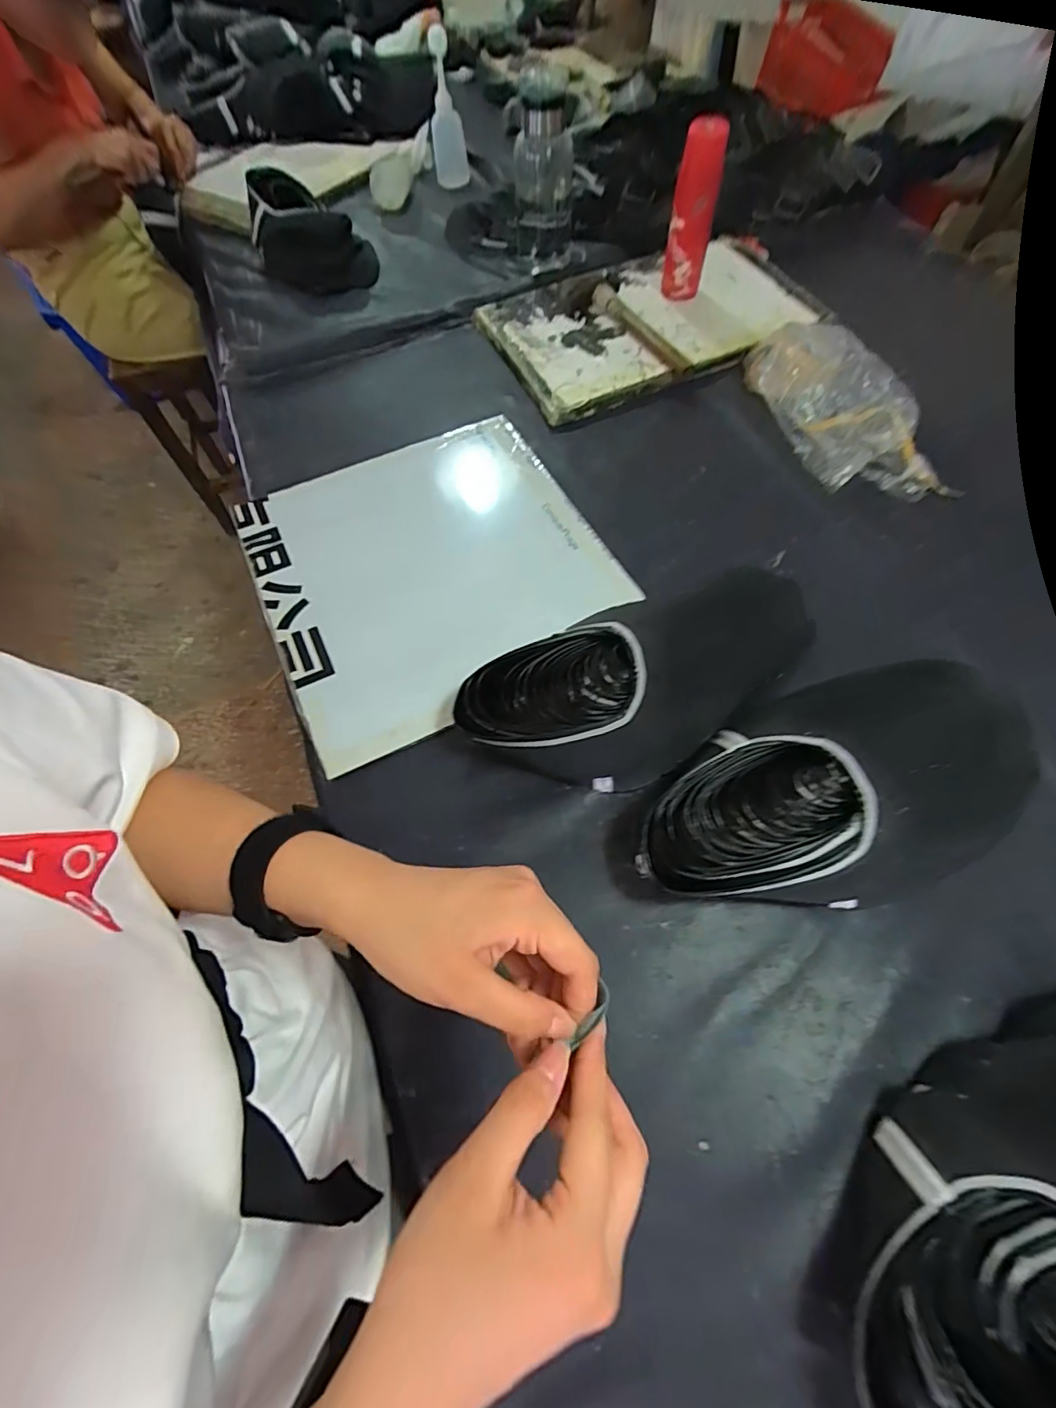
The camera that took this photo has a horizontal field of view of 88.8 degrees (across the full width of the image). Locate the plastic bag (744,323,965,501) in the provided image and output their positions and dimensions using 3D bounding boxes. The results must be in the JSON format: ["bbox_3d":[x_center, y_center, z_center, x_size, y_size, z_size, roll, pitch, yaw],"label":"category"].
[{"bbox_3d":[0.384,-0.377,0.672,0.155,0.072,0.290,-19,63,-7],"label":"plastic bag"}]

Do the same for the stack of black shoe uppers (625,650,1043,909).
[{"bbox_3d":[0.222,0.075,0.423,0.271,0.112,0.154,-14,63,-4],"label":"stack of black shoe uppers"}]

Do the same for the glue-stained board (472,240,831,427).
[{"bbox_3d":[0.186,-0.577,0.810,0.471,0.034,0.296,-19,63,-6],"label":"glue-stained board"}]

